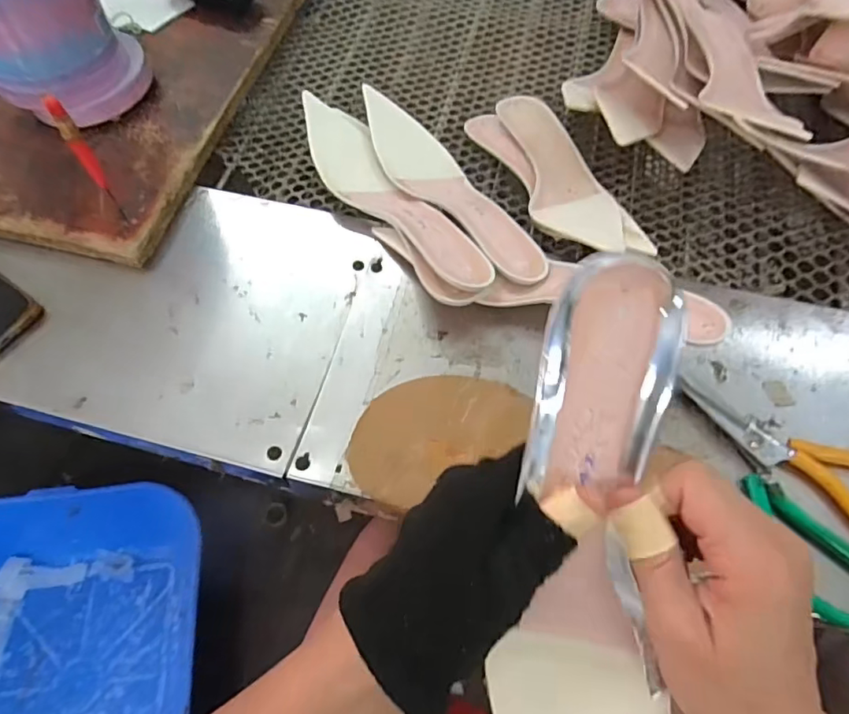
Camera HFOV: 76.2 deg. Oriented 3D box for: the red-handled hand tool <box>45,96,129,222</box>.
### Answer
[{"bbox_3d":[-0.248,-0.142,0.410,0.013,0.117,0.013,-38,68,-16],"label":"red-handled hand tool"}]

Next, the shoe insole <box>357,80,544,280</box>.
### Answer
[{"bbox_3d":[0.016,-0.157,0.495,0.074,0.040,0.276,-26,65,-11],"label":"shoe insole"}]

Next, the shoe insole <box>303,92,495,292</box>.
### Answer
[{"bbox_3d":[-0.038,-0.141,0.471,0.066,0.044,0.271,-31,66,-13],"label":"shoe insole"}]

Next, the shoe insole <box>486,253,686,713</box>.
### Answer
[{"bbox_3d":[0.065,0.094,0.222,0.071,0.040,0.267,3,92,4],"label":"shoe insole"}]

